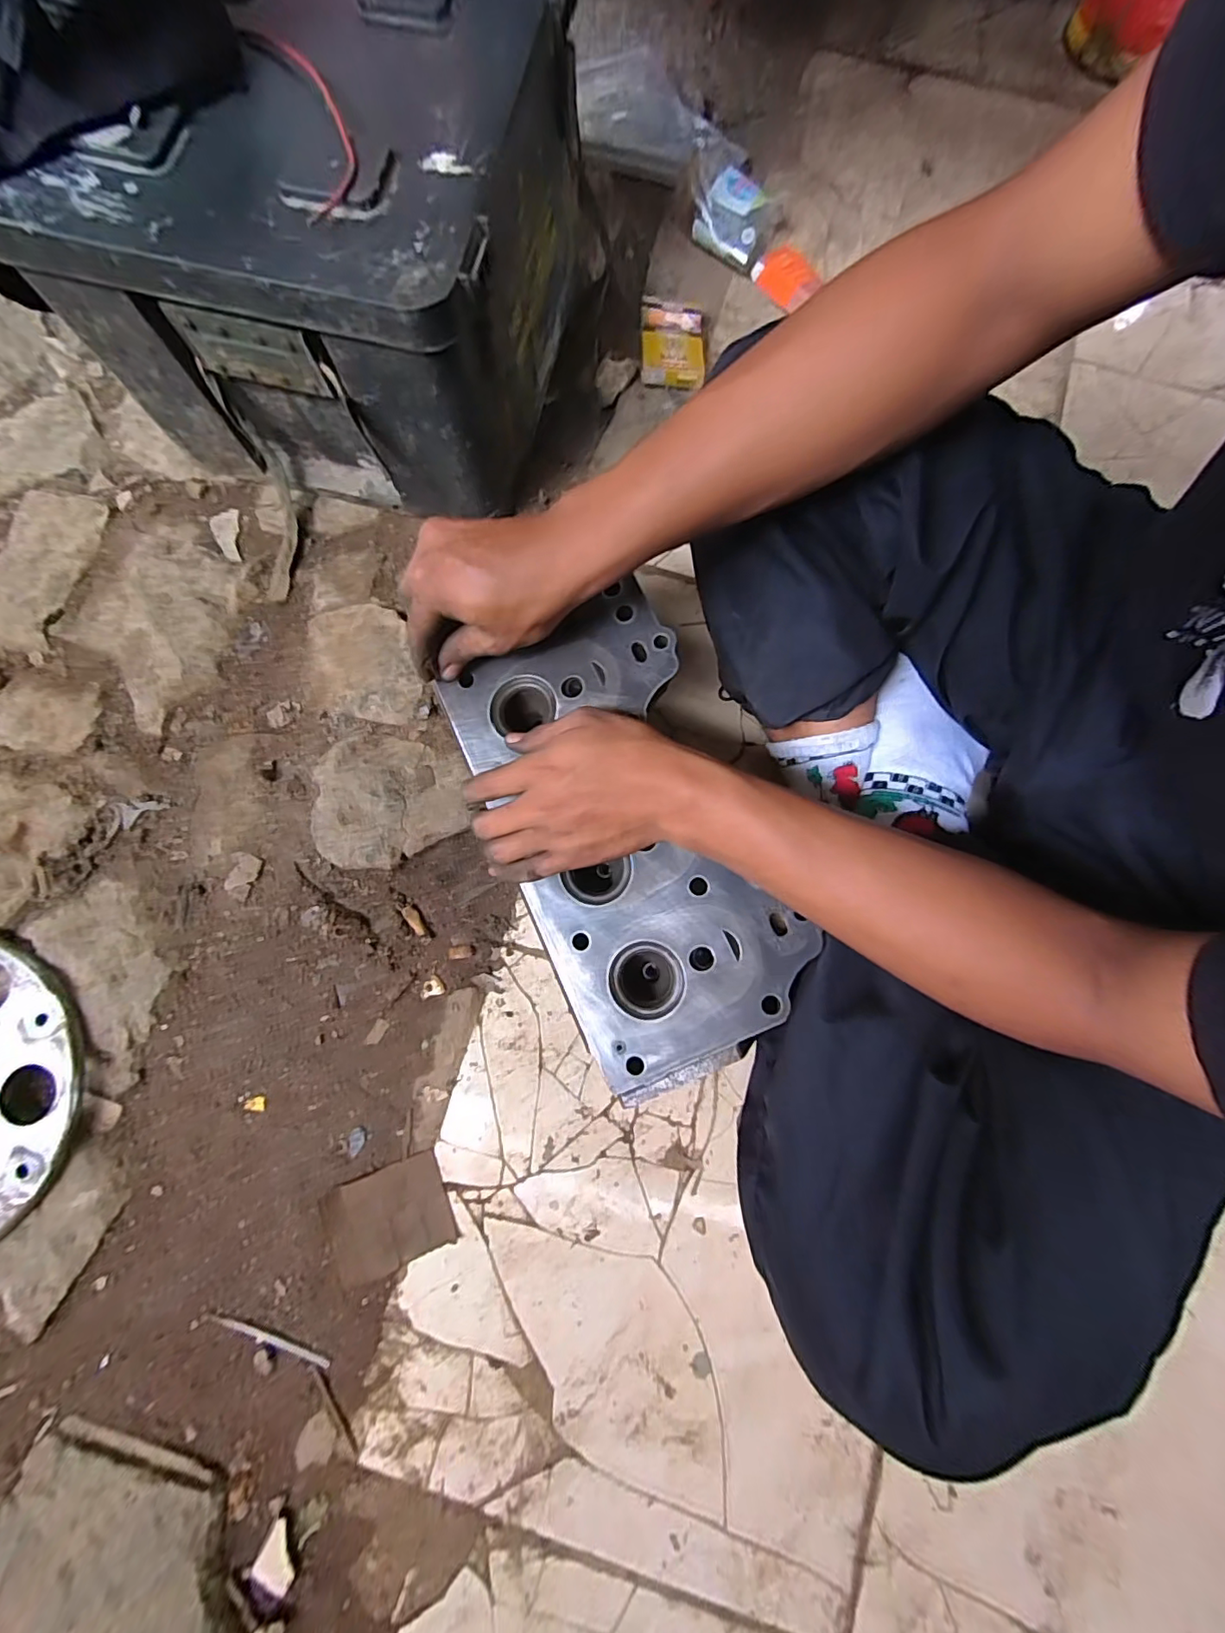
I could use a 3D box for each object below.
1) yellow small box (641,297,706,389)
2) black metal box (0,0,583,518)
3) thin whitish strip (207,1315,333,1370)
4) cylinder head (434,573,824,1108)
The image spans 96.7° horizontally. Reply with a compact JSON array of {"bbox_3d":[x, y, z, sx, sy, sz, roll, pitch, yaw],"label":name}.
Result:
[{"bbox_3d":[0.067,-0.523,0.609,0.068,0.029,0.093,2,79,0],"label":"yellow small box"},{"bbox_3d":[-0.234,-0.517,0.500,0.333,0.238,0.357,14,78,2],"label":"black metal box"},{"bbox_3d":[-0.277,0.421,0.437,0.105,0.006,0.008,16,80,3],"label":"thin whitish strip"},{"bbox_3d":[0.000,0.000,0.395,0.173,0.063,0.359,-19,80,-4],"label":"cylinder head"}]

